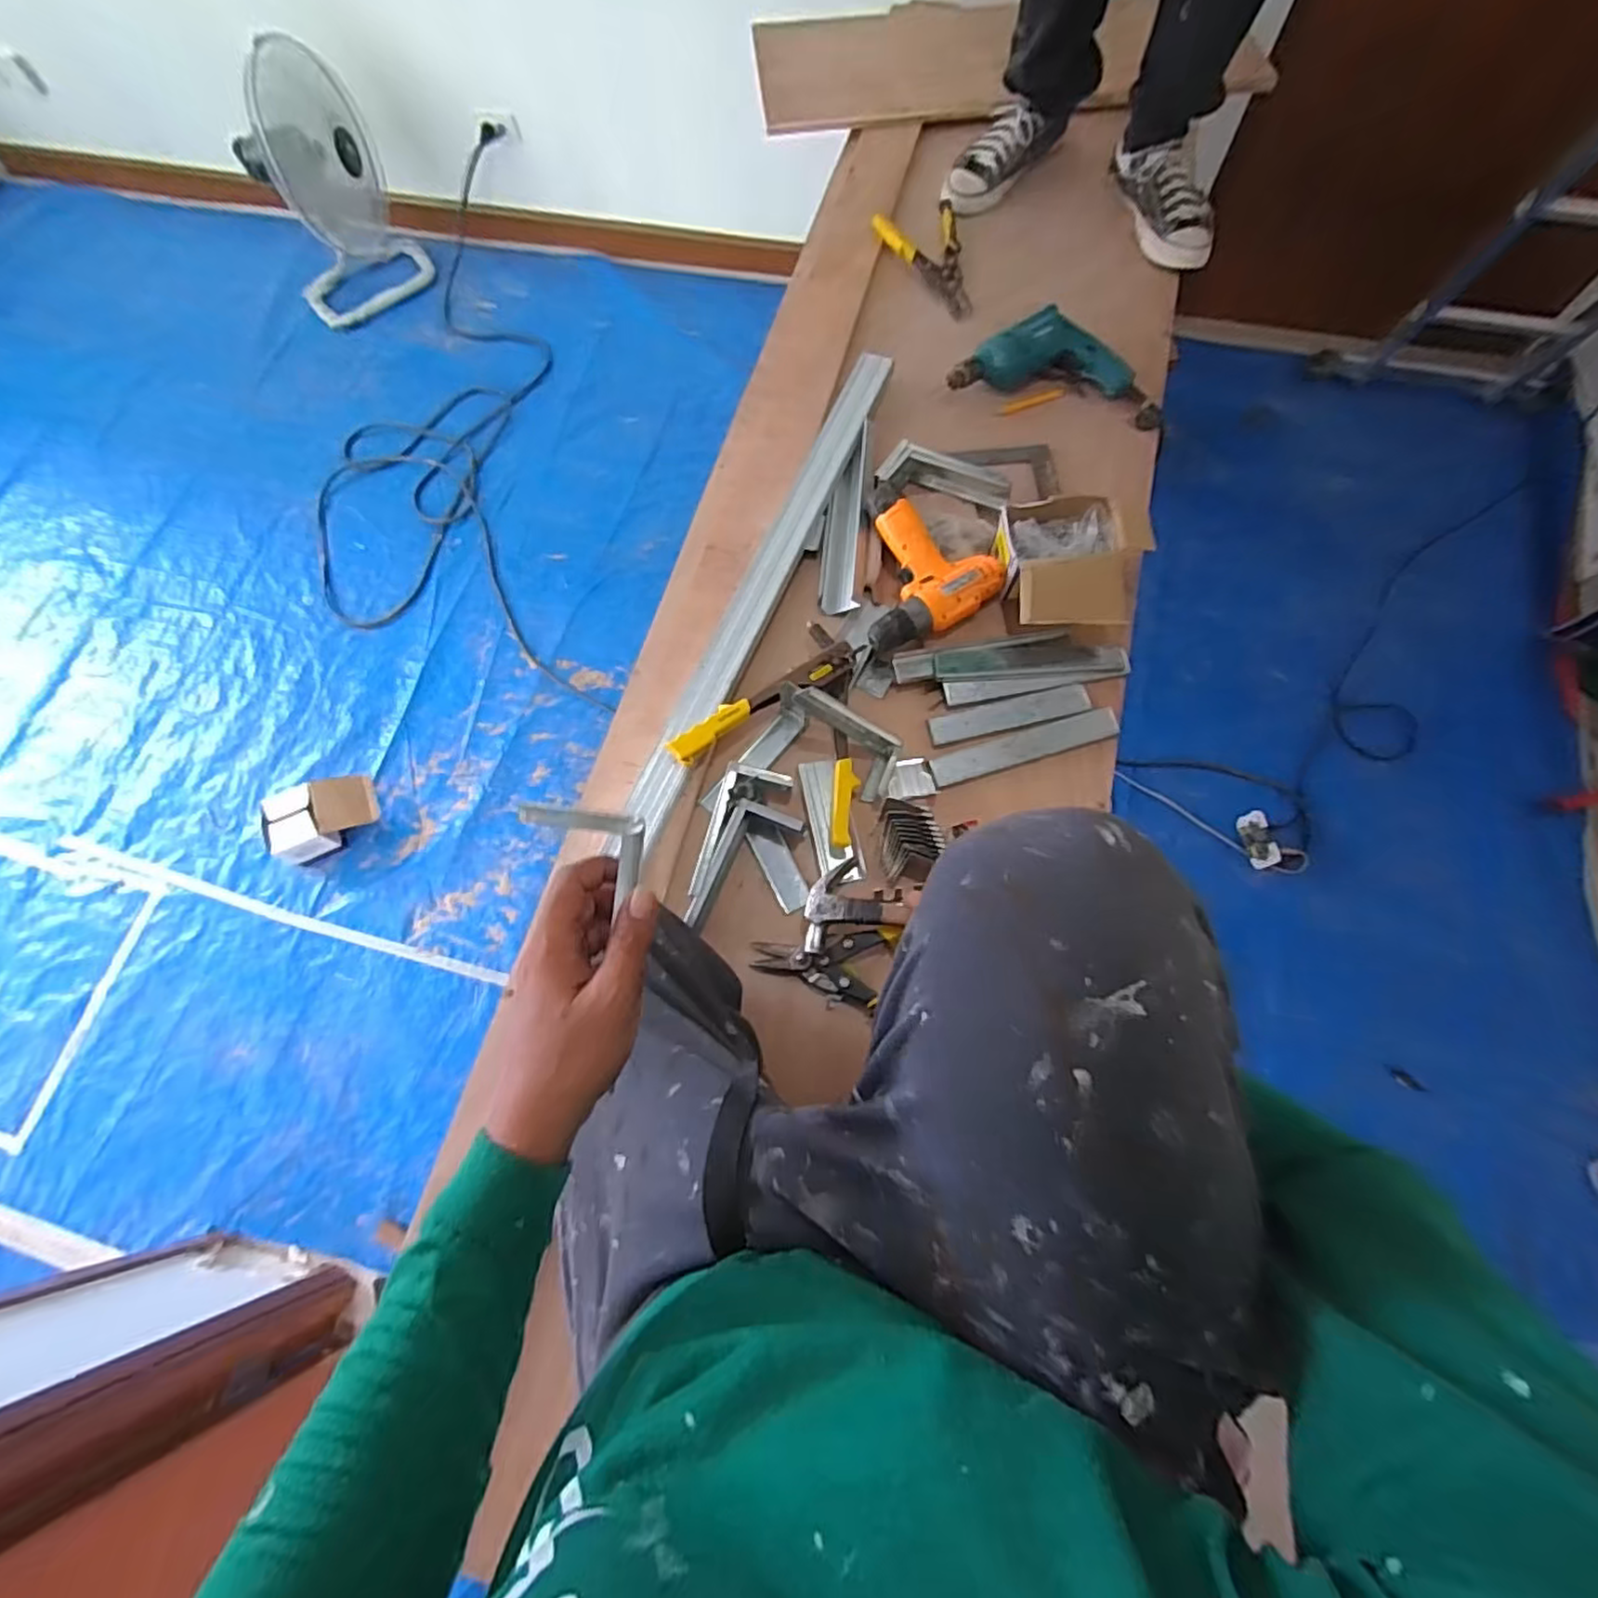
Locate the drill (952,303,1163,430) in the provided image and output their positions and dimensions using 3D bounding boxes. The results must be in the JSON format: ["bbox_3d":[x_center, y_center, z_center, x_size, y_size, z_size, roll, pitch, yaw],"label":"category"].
[{"bbox_3d":[0.374,-0.630,0.995,0.302,0.080,0.144,8,71,5],"label":"drill"}]

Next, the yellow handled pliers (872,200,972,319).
[{"bbox_3d":[0.200,-0.869,1.117,0.131,0.019,0.237,-6,70,0],"label":"yellow handled pliers"}]

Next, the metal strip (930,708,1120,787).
[{"bbox_3d":[0.271,-0.062,0.824,0.230,0.011,0.036,-17,70,-4],"label":"metal strip"}]

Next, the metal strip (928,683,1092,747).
[{"bbox_3d":[0.257,-0.104,0.841,0.200,0.007,0.038,-14,70,-3],"label":"metal strip"}]

